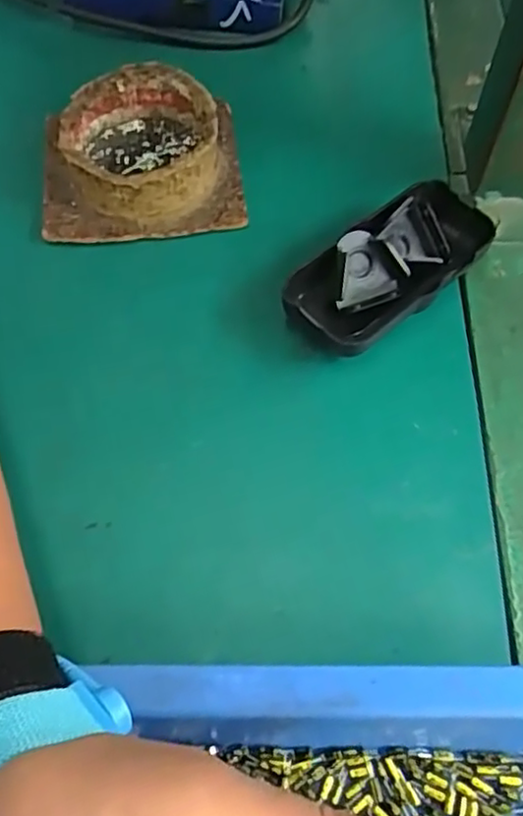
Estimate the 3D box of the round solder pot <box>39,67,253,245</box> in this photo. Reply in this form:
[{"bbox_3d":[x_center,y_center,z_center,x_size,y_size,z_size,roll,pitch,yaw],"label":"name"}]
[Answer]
[{"bbox_3d":[-0.069,-0.141,0.362,0.110,0.038,0.092,-7,63,-1],"label":"round solder pot"}]

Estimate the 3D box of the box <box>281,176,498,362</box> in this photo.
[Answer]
[{"bbox_3d":[0.066,-0.068,0.330,0.110,0.027,0.051,-37,68,-15],"label":"box"}]

